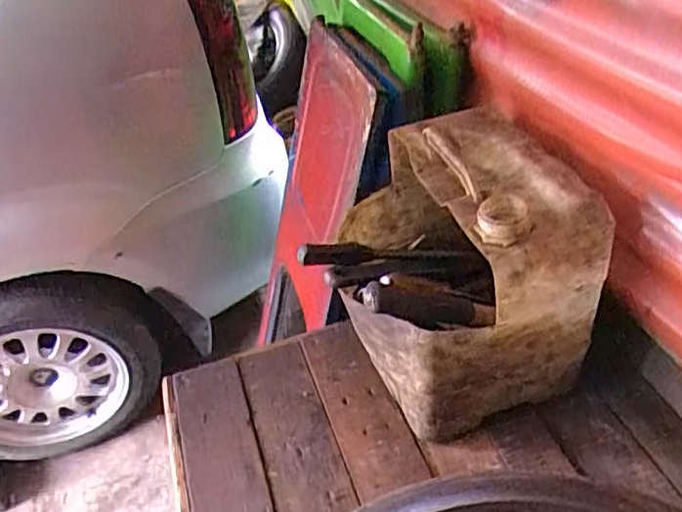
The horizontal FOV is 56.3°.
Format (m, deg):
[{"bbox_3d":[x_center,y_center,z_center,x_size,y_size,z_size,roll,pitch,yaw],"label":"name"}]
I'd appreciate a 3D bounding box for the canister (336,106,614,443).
[{"bbox_3d":[0.129,0.015,0.820,0.261,0.291,0.292,-15,41,-16],"label":"canister"}]

